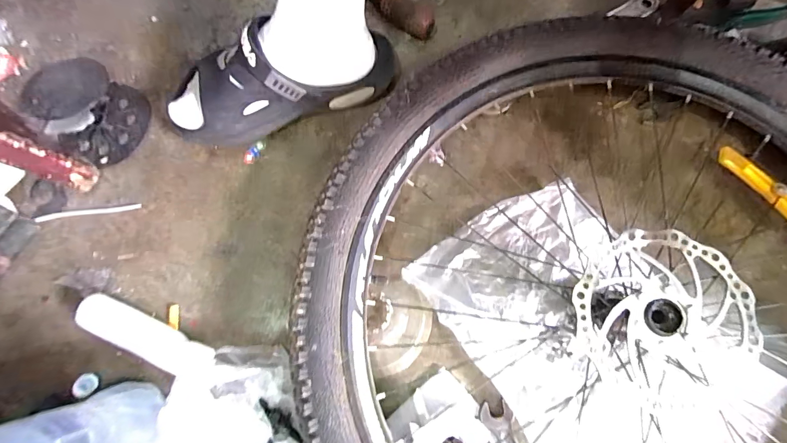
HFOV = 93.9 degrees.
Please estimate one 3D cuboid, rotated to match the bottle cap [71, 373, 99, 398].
[{"bbox_3d":[-0.330,0.177,0.392,0.013,0.021,0.025,29,80,8],"label":"bottle cap"}]

